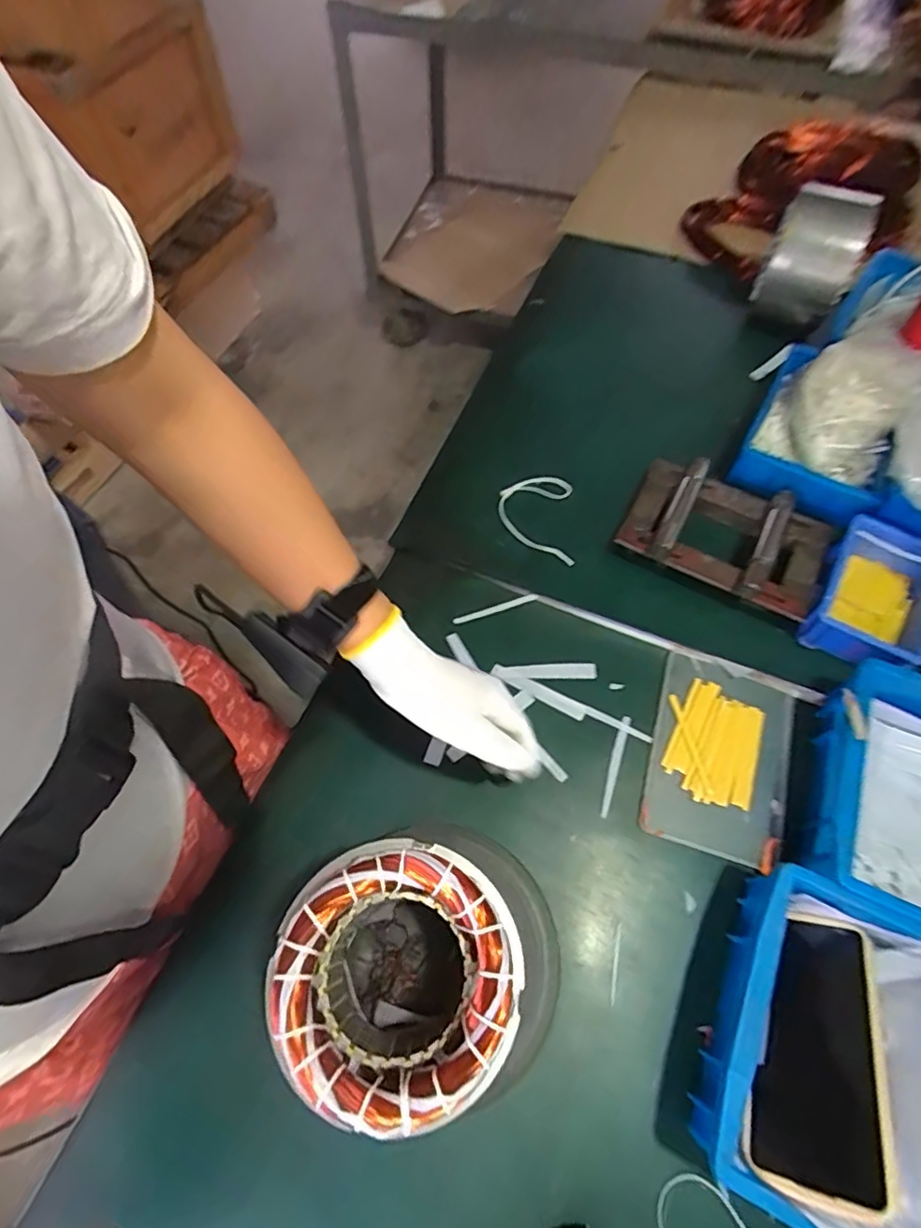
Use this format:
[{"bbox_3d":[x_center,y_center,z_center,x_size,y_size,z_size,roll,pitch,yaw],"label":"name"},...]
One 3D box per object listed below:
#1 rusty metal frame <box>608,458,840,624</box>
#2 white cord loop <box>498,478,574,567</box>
[{"bbox_3d":[0.275,-0.083,0.622,0.198,0.047,0.136,25,66,13],"label":"rusty metal frame"},{"bbox_3d":[0.083,-0.107,0.659,0.080,0.008,0.113,4,63,2],"label":"white cord loop"}]

